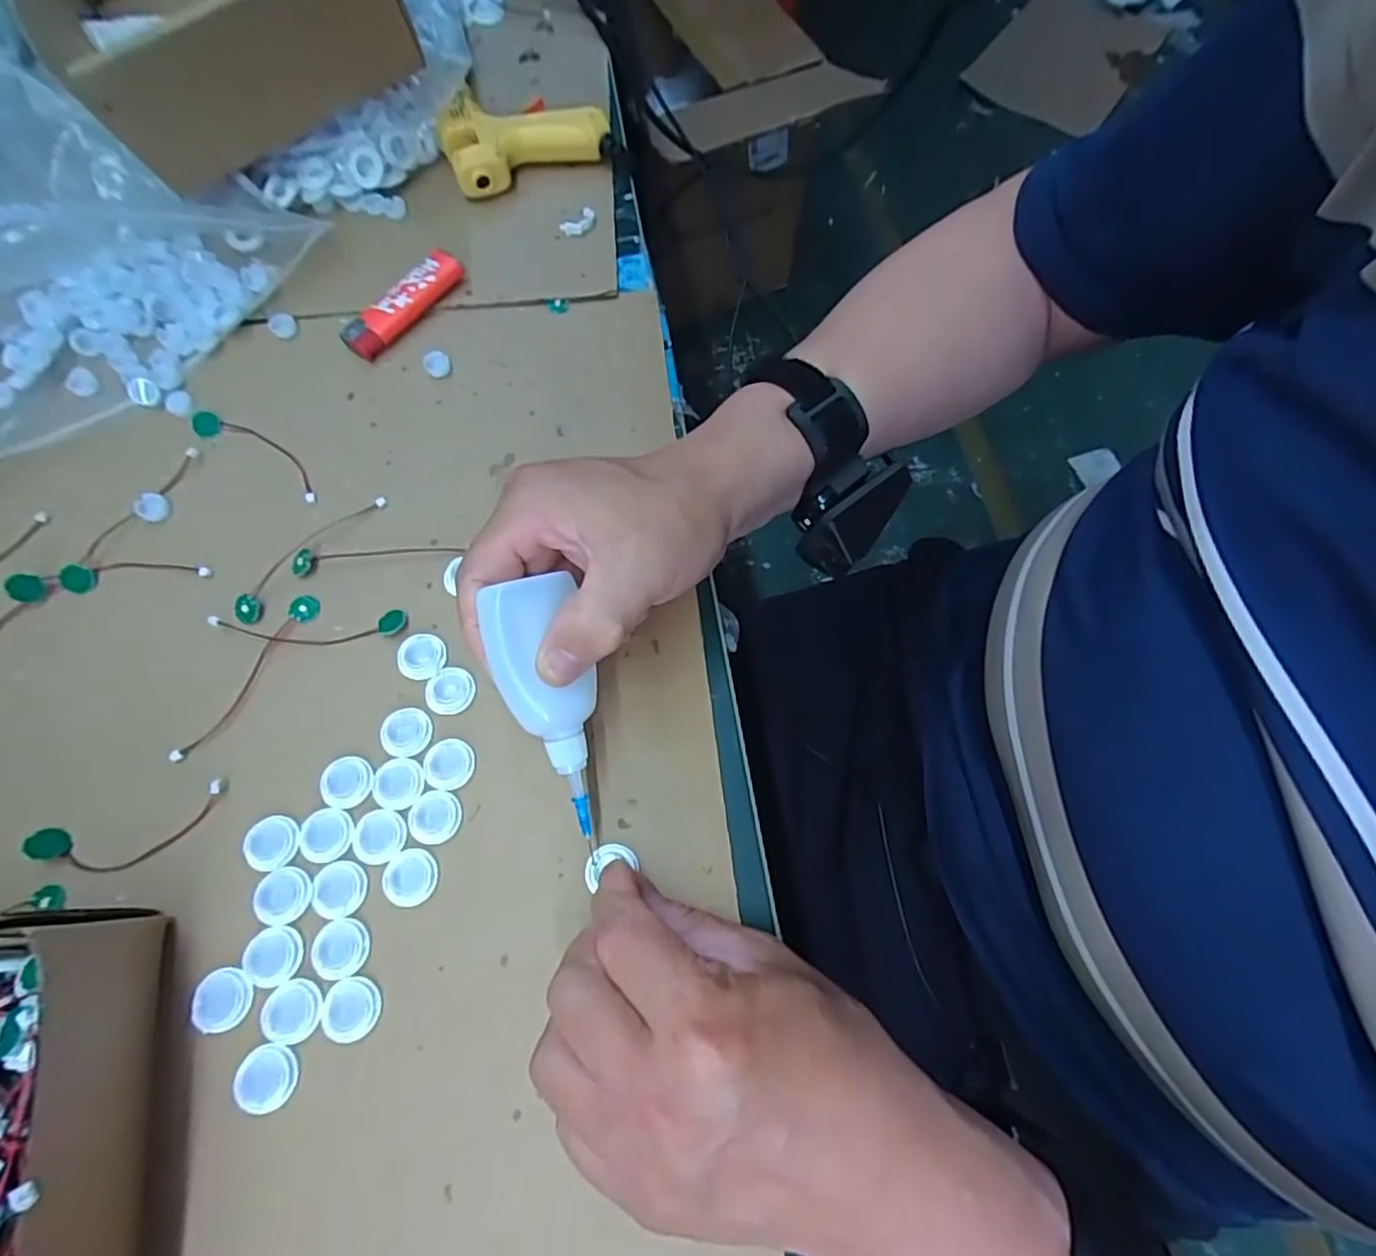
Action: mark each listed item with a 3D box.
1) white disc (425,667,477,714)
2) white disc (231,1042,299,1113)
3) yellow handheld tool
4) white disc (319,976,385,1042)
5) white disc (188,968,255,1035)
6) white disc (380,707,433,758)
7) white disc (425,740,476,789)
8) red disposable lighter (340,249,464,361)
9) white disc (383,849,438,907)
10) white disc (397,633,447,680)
[{"bbox_3d":[-0.114,0.029,0.304,0.024,0.004,0.022,0,69,-1],"label":"white disc"},{"bbox_3d":[-0.165,0.175,0.249,0.022,0.005,0.022,0,69,-1],"label":"white disc"},{"bbox_3d":[-0.111,-0.328,0.424,0.102,0.030,0.079,-26,72,-11],"label":"yellow handheld tool"},{"bbox_3d":[-0.136,0.154,0.258,0.022,0.004,0.022,-3,69,-2],"label":"white disc"},{"bbox_3d":[-0.189,0.150,0.257,0.023,0.004,0.023,0,69,-1],"label":"white disc"},{"bbox_3d":[-0.132,0.048,0.297,0.023,0.004,0.023,0,69,-1],"label":"white disc"},{"bbox_3d":[-0.110,0.062,0.291,0.022,0.004,0.023,0,69,-1],"label":"white disc"},{"bbox_3d":[-0.167,-0.190,0.377,0.024,0.017,0.079,40,73,13],"label":"red disposable lighter"},{"bbox_3d":[-0.120,0.107,0.275,0.022,0.004,0.022,0,69,-1],"label":"white disc"},{"bbox_3d":[-0.129,0.014,0.310,0.023,0.004,0.022,0,69,-1],"label":"white disc"}]

